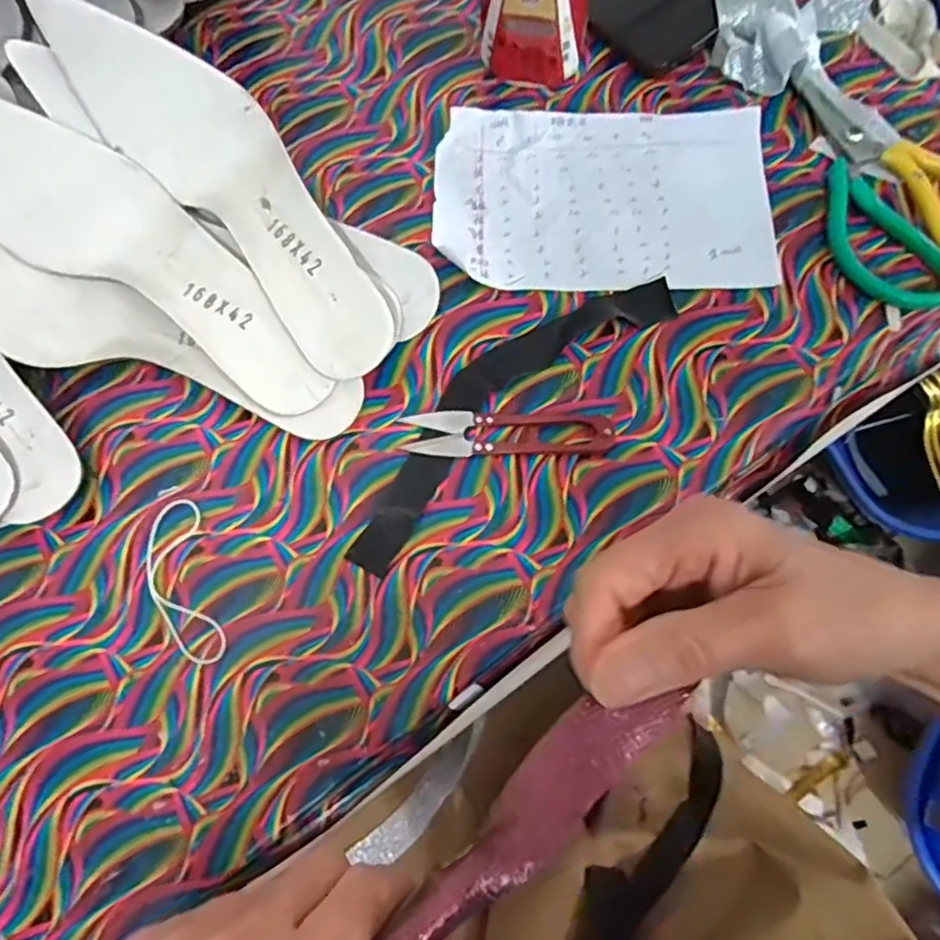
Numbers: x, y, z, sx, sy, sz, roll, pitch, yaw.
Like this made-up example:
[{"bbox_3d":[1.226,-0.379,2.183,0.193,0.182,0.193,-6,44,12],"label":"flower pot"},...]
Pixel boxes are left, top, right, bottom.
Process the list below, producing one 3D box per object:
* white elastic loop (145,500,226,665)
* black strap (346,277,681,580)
[{"bbox_3d":[-0.154,0.060,0.342,0.033,0.004,0.091,-17,73,-3],"label":"white elastic loop"},{"bbox_3d":[0.018,-0.039,0.366,0.236,0.004,0.057,-43,76,-10],"label":"black strap"}]

